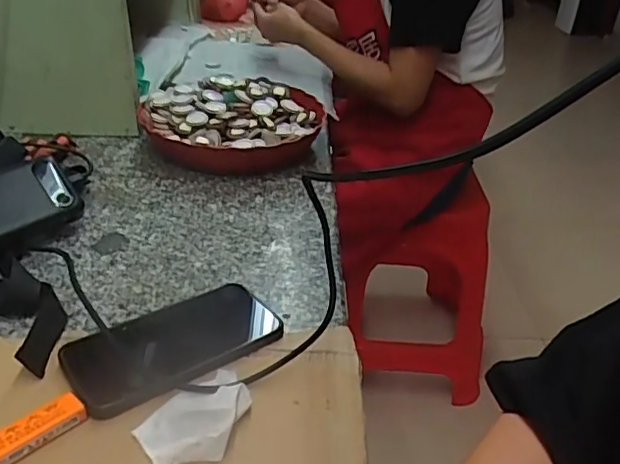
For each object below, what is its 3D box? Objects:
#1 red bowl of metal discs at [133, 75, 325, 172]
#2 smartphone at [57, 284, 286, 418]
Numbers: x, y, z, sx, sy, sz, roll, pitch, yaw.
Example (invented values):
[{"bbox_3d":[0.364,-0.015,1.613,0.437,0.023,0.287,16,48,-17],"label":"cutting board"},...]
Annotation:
[{"bbox_3d":[-0.107,-0.148,0.795,0.252,0.083,0.209,5,36,-5],"label":"red bowl of metal discs"},{"bbox_3d":[-0.109,0.084,0.463,0.165,0.013,0.089,-21,40,-31],"label":"smartphone"}]

